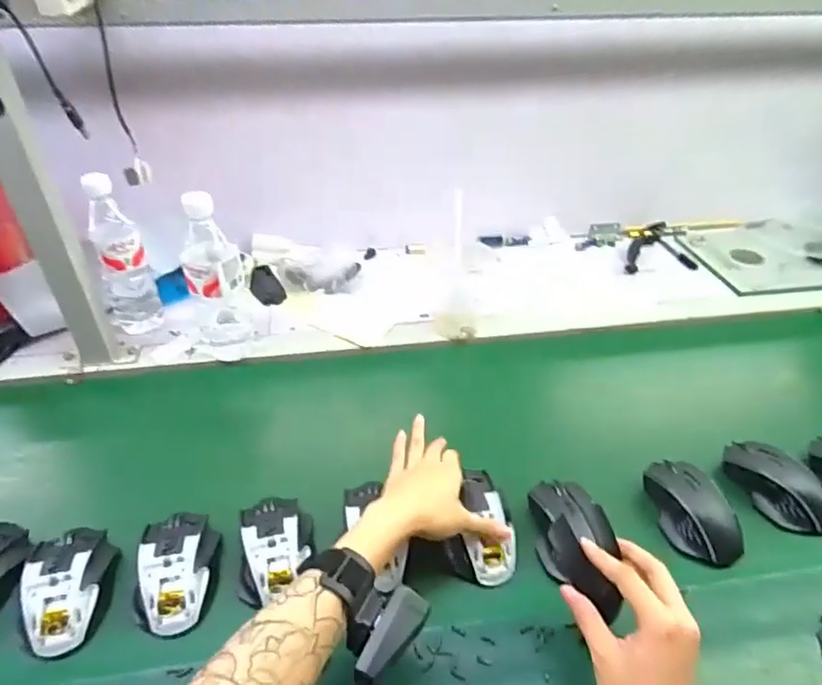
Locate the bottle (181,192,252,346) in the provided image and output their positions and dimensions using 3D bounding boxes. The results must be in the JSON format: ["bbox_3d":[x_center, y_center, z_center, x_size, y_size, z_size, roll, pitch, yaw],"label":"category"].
[{"bbox_3d":[-0.252,-0.079,0.738,0.070,0.229,0.060,-13,40,-15],"label":"bottle"}]

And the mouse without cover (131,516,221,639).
[{"bbox_3d":[-0.216,0.207,0.531,0.071,0.034,0.115,-7,39,-9],"label":"mouse without cover"}]

